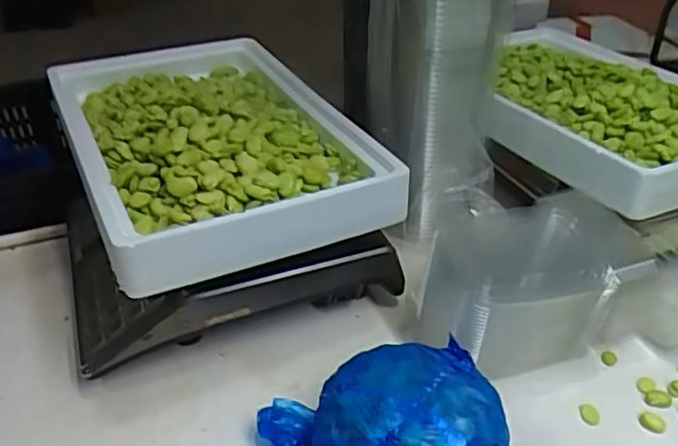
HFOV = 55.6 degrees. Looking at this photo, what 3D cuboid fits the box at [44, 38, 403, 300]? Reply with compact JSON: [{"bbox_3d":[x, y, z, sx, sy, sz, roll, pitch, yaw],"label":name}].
[{"bbox_3d":[-0.149,-0.102,0.739,0.290,0.069,0.447,-16,36,-21],"label":"box"}]

